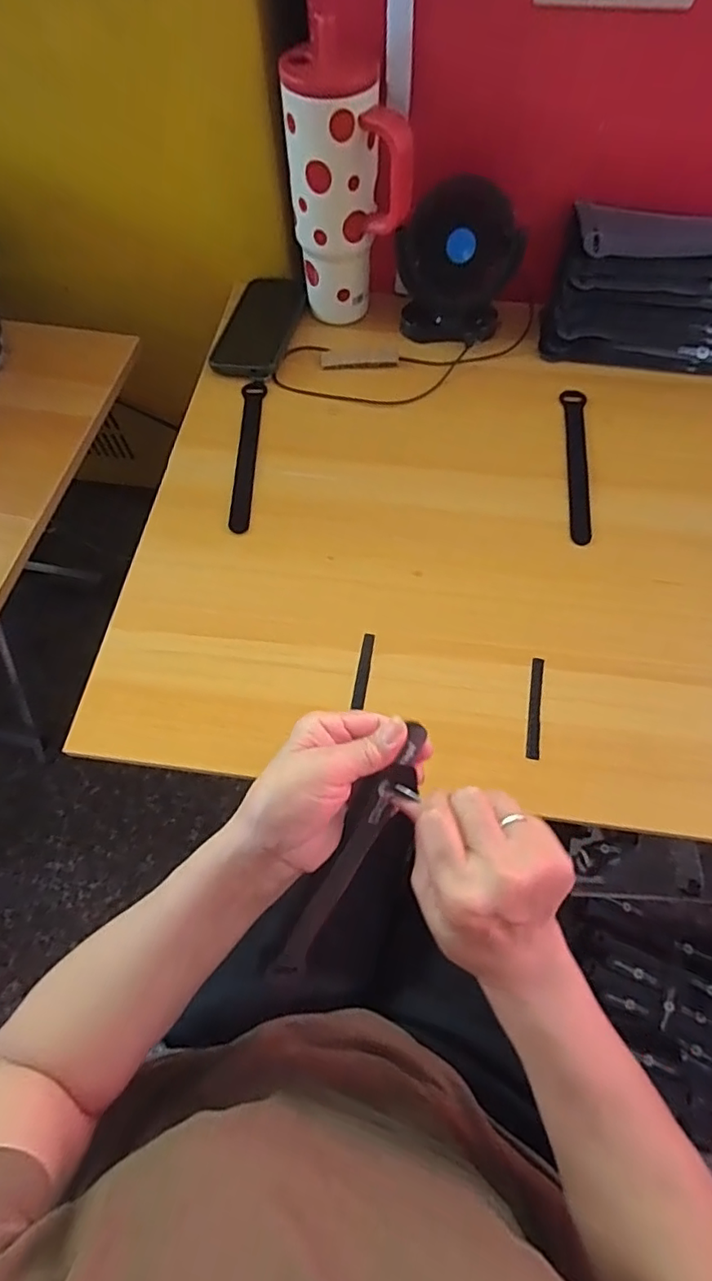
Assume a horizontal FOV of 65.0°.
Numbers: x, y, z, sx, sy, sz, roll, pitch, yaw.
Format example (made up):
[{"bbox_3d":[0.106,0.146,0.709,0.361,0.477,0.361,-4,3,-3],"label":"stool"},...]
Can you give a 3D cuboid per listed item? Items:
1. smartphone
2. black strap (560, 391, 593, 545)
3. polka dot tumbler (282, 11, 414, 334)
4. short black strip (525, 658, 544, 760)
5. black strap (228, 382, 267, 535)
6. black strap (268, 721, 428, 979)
[{"bbox_3d":[-0.110,-0.358,0.635,0.078,0.008,0.164,11,65,7],"label":"smartphone"},{"bbox_3d":[0.216,-0.175,0.549,0.023,0.005,0.193,7,65,5],"label":"black strap"},{"bbox_3d":[-0.006,-0.423,0.551,0.081,0.212,0.102,-31,68,-13],"label":"polka dot tumbler"},{"bbox_3d":[0.143,0.052,0.443,0.010,0.004,0.083,9,65,6],"label":"short black strip"},{"bbox_3d":[-0.110,-0.190,0.564,0.022,0.005,0.195,1,65,2],"label":"black strap"},{"bbox_3d":[-0.002,0.138,0.355,0.018,0.014,0.191,31,101,15],"label":"black strap"}]

